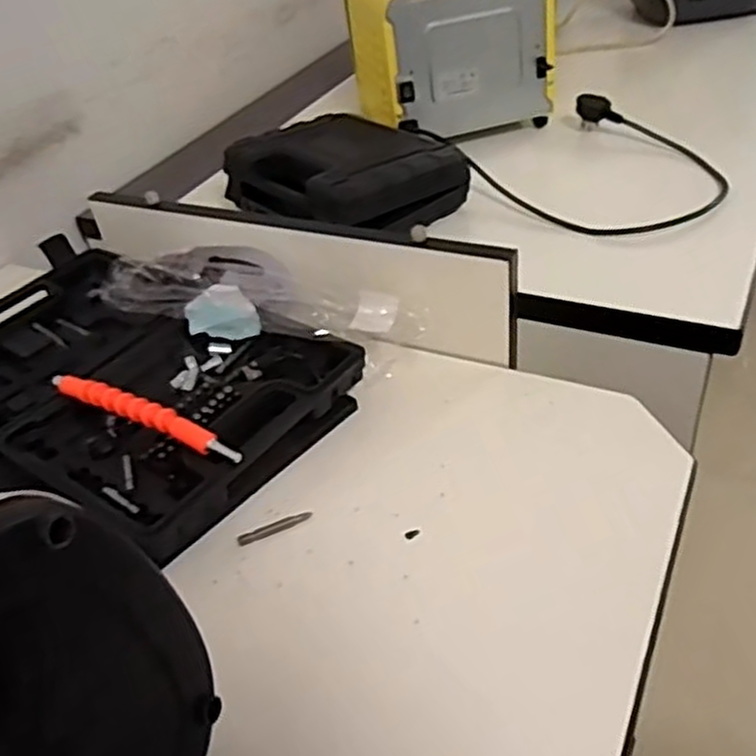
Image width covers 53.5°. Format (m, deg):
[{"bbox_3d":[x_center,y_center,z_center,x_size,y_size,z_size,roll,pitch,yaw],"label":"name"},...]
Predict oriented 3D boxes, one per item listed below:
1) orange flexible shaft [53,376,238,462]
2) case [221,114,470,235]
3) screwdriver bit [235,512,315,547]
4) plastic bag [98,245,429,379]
[{"bbox_3d":[-0.158,0.026,0.502,0.166,0.023,0.019,17,46,26],"label":"orange flexible shaft"},{"bbox_3d":[-0.024,-0.204,0.740,0.170,0.059,0.206,-34,47,-28],"label":"case"},{"bbox_3d":[-0.064,0.094,0.469,0.047,0.005,0.008,-16,41,-11],"label":"screwdriver bit"},{"bbox_3d":[-0.093,-0.062,0.587,0.242,0.059,0.079,11,44,20],"label":"plastic bag"}]

